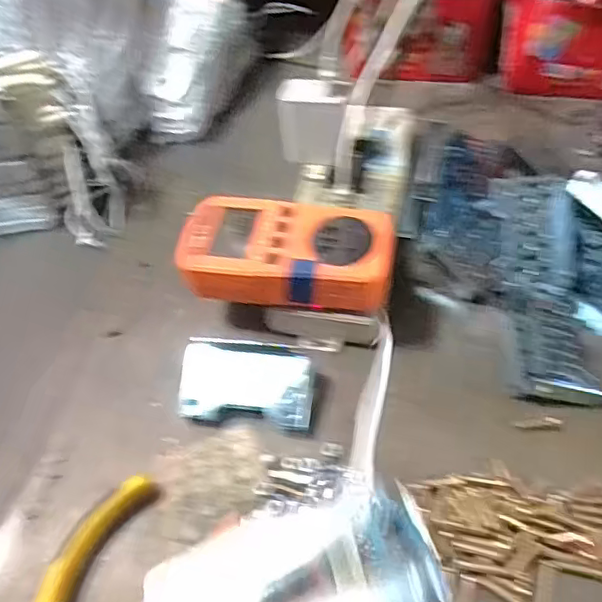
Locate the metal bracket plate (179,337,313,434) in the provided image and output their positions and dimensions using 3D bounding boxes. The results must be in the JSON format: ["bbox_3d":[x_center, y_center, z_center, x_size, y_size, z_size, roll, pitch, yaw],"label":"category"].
[{"bbox_3d":[-0.034,0.052,0.360,0.081,0.008,0.052,6,74,2],"label":"metal bracket plate"}]

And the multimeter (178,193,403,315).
[{"bbox_3d":[-0.010,-0.030,0.359,0.132,0.025,0.076,5,53,9],"label":"multimeter"}]

